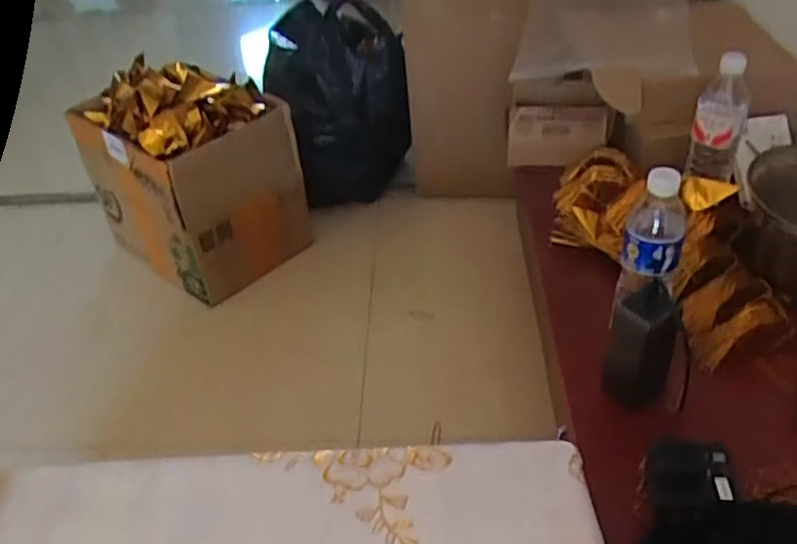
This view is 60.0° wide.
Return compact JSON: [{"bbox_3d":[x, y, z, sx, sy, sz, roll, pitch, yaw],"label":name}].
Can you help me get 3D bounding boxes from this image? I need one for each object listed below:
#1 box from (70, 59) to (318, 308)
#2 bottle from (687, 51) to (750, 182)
[{"bbox_3d":[-0.447,-0.220,1.507,0.401,0.362,0.307,27,48,34],"label":"box"},{"bbox_3d":[0.454,-0.214,0.976,0.066,0.186,0.071,10,41,19],"label":"bottle"}]

